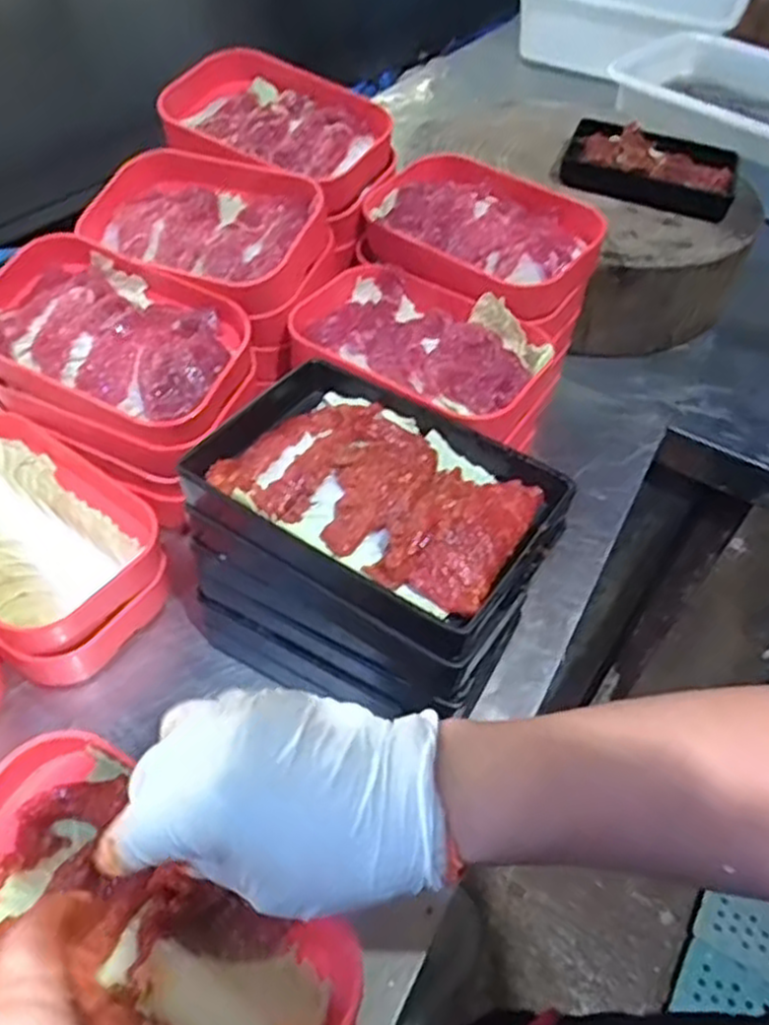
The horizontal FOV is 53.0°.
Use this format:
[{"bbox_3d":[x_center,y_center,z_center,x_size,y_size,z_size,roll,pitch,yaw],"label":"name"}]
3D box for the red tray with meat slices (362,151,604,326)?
[{"bbox_3d":[0.075,-0.227,0.620,0.186,0.028,0.120,35,68,22],"label":"red tray with meat slices"}]

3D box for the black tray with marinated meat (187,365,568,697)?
[{"bbox_3d":[-0.006,-0.007,0.440,0.204,0.048,0.136,32,51,21],"label":"black tray with marinated meat"}]

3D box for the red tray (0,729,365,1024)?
[{"bbox_3d":[-0.108,0.194,0.335,0.196,0.045,0.113,31,50,7],"label":"red tray"}]

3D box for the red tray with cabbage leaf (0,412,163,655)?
[{"bbox_3d":[-0.246,0.003,0.532,0.181,0.042,0.122,35,53,23],"label":"red tray with cabbage leaf"}]

